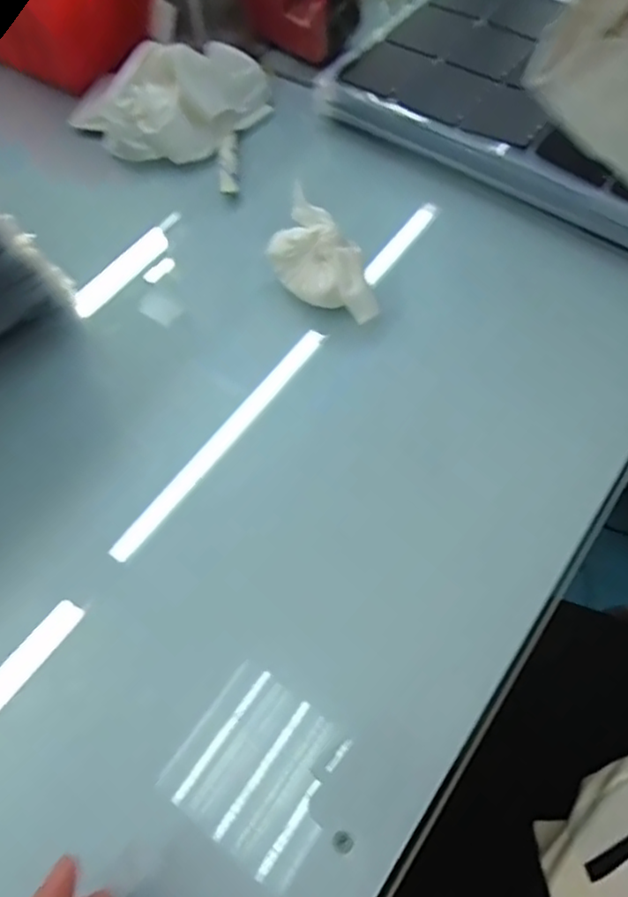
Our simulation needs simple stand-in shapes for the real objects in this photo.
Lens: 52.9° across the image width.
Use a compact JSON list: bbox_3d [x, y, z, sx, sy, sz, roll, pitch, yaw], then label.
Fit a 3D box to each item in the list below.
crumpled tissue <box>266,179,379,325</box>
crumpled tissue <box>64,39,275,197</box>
[{"bbox_3d":[0.006,-0.109,0.374,0.035,0.039,0.072,-41,67,-19],"label":"crumpled tissue"},{"bbox_3d":[-0.103,-0.258,0.465,0.150,0.045,0.101,25,64,15],"label":"crumpled tissue"}]

